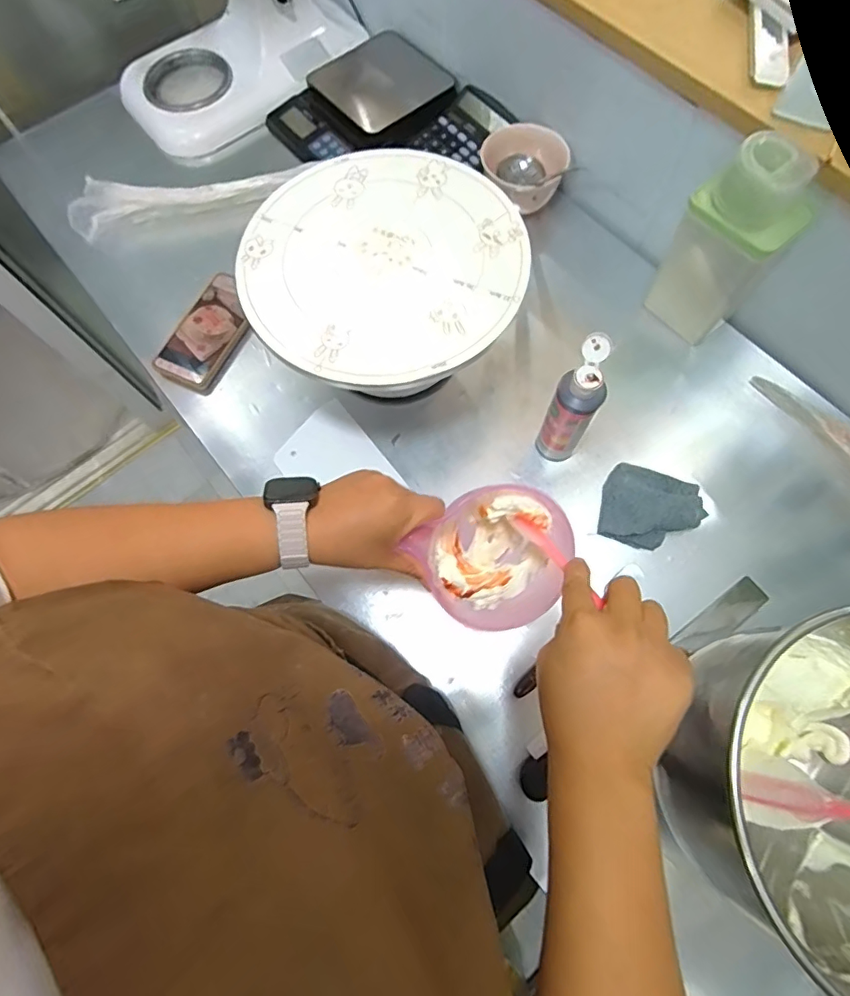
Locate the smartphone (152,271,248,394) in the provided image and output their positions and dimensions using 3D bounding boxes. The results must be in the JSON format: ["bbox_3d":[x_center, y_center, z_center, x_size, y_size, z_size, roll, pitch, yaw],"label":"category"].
[{"bbox_3d":[-0.271,-0.209,0.649,0.076,0.018,0.153,23,74,10],"label":"smartphone"}]

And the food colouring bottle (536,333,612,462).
[{"bbox_3d":[0.155,-0.093,0.527,0.047,0.152,0.062,25,74,10],"label":"food colouring bottle"}]

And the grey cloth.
[{"bbox_3d":[0.244,0.011,0.552,0.100,0.021,0.087,21,73,9],"label":"grey cloth"}]

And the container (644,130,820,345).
[{"bbox_3d":[0.317,-0.267,0.547,0.062,0.196,0.102,-40,74,-11],"label":"container"}]

